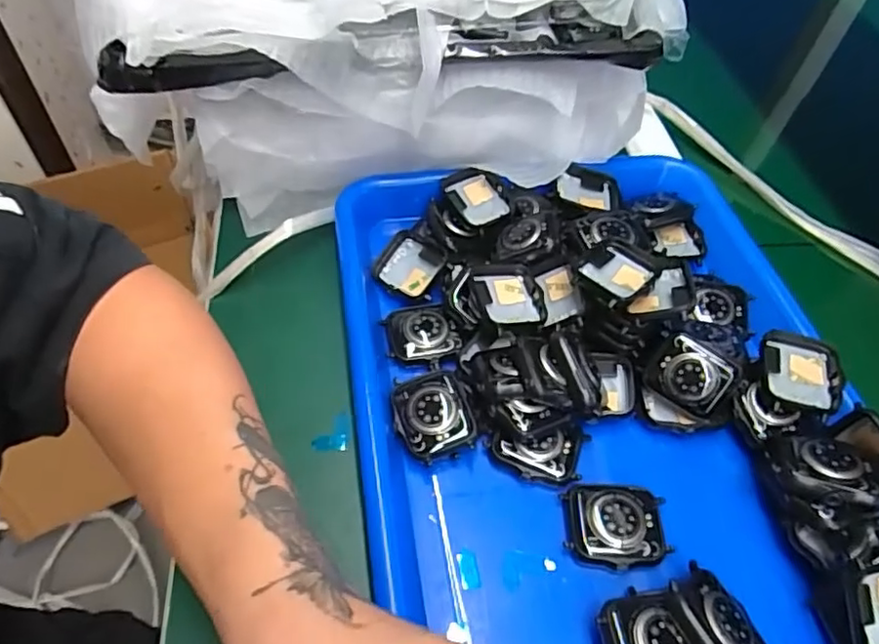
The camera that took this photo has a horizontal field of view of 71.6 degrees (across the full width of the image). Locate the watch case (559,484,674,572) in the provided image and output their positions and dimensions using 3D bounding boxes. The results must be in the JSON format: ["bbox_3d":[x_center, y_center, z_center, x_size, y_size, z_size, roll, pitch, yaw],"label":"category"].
[{"bbox_3d":[0.081,0.094,0.282,0.046,0.013,0.037,1,52,-3],"label":"watch case"}]

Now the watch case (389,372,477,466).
[{"bbox_3d":[-0.003,0.046,0.305,0.035,0.016,0.043,-17,55,-16],"label":"watch case"}]

